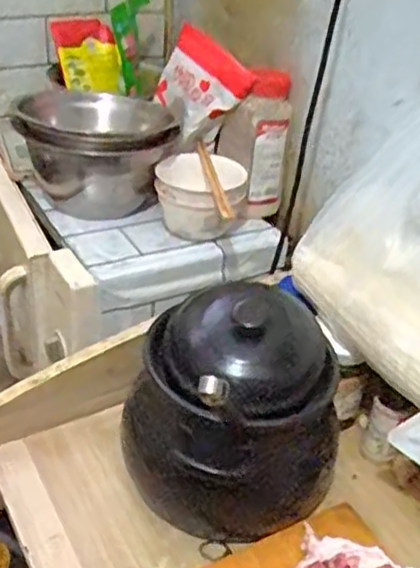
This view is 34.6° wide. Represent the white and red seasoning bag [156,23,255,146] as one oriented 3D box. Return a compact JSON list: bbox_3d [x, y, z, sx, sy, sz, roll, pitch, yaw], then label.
[{"bbox_3d":[-0.017,-0.263,0.902,0.037,0.118,0.153,6,40,-45],"label":"white and red seasoning bag"}]

